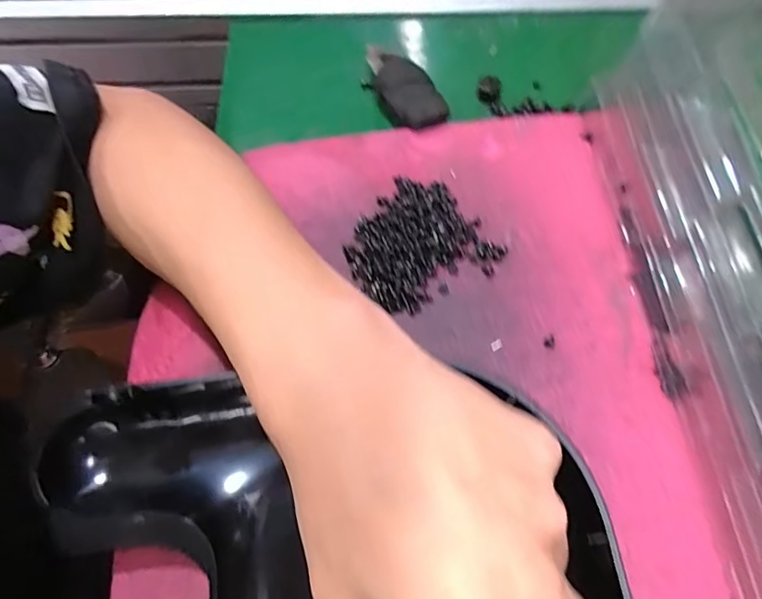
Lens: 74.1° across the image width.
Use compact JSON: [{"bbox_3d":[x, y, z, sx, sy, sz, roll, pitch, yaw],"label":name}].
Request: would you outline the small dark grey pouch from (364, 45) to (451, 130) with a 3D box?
[{"bbox_3d":[0.012,-0.127,0.301,0.030,0.017,0.065,-26,69,-7],"label":"small dark grey pouch"}]

